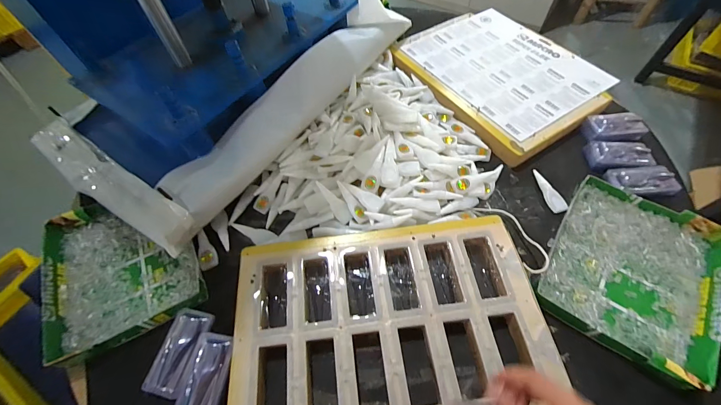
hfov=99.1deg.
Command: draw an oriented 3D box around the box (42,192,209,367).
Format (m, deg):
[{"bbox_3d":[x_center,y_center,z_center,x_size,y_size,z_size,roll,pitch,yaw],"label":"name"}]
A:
[{"bbox_3d":[-0.394,0.094,0.509,0.217,0.041,0.265,-27,65,-12],"label":"box"}]

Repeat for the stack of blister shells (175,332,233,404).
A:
[{"bbox_3d":[-0.207,0.235,0.407,0.059,0.019,0.111,5,63,4],"label":"stack of blister shells"}]

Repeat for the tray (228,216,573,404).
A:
[{"bbox_3d":[0.036,0.167,0.430,0.421,0.041,0.280,-7,63,-2],"label":"tray"}]

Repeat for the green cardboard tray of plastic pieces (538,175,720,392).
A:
[{"bbox_3d":[0.409,0.097,0.464,0.213,0.039,0.269,33,68,17],"label":"green cardboard tray of plastic pieces"}]

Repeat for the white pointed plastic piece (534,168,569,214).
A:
[{"bbox_3d":[0.336,-0.021,0.551,0.024,0.010,0.089,-15,63,-6],"label":"white pointed plastic piece"}]

